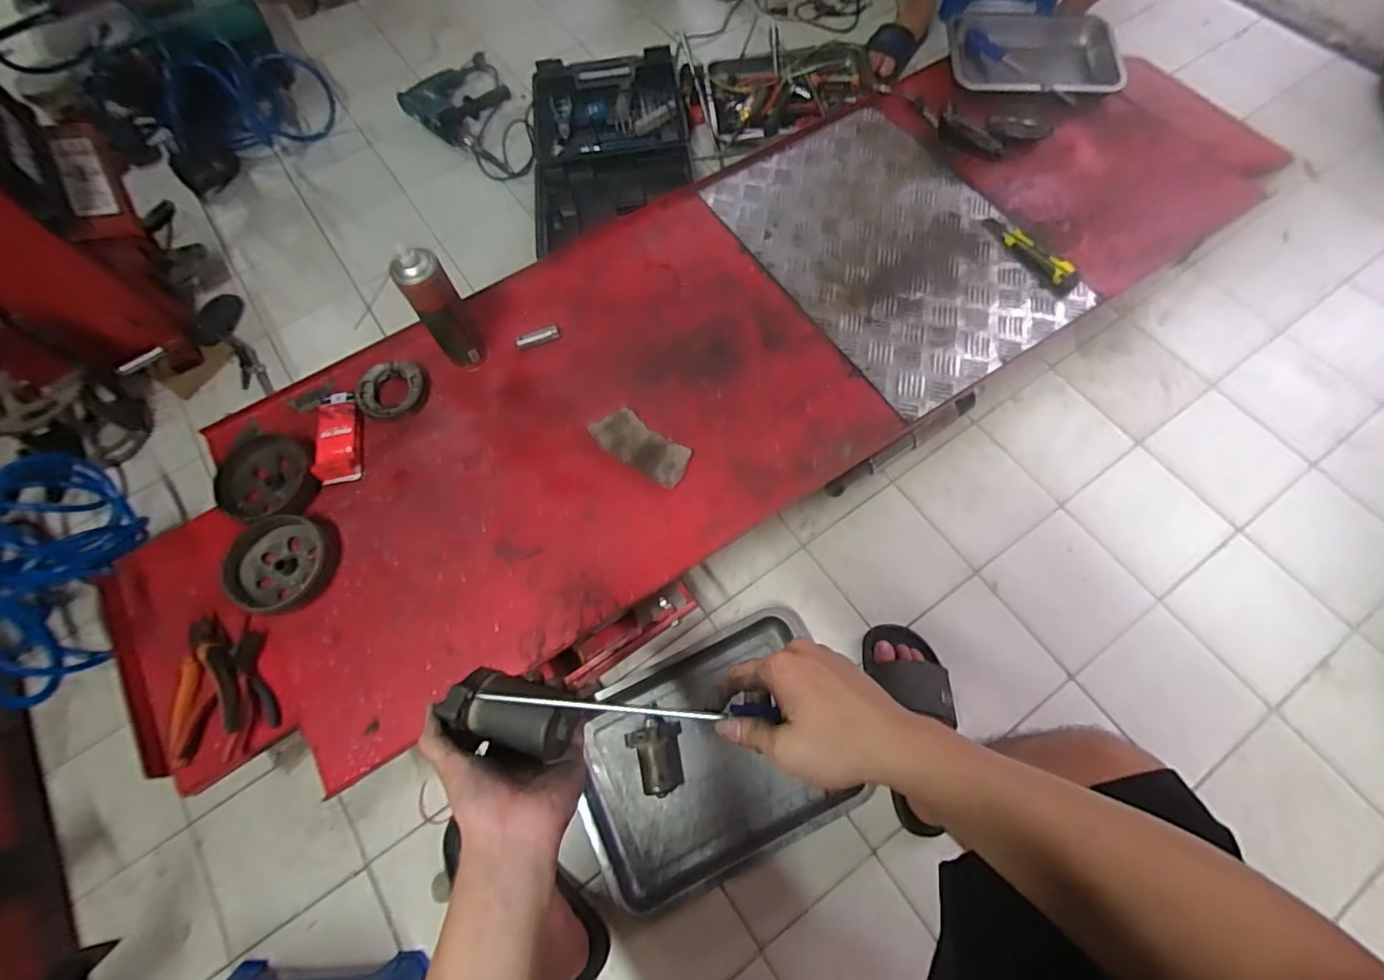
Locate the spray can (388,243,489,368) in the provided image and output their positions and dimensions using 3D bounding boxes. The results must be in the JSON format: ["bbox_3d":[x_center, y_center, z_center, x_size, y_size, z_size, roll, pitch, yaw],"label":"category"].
[{"bbox_3d":[-0.353,-0.255,0.827,0.061,0.200,0.065,-1,67,2],"label":"spray can"}]

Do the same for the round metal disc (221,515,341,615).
[{"bbox_3d":[-0.560,0.094,0.786,0.154,0.047,0.131,17,69,9],"label":"round metal disc"}]

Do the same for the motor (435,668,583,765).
[{"bbox_3d":[-0.142,0.173,0.456,0.096,0.043,0.055,14,68,8],"label":"motor"}]

